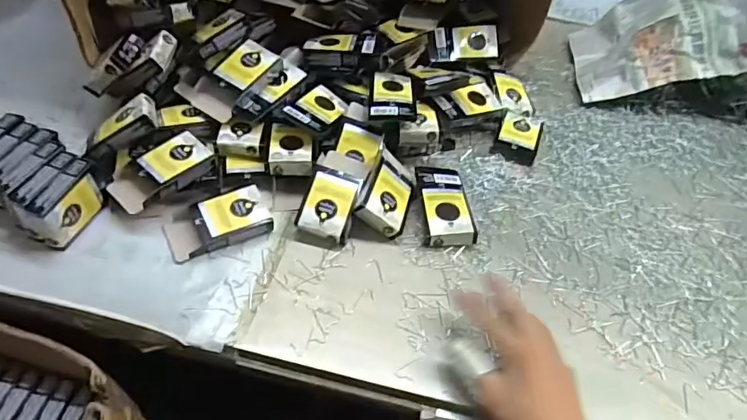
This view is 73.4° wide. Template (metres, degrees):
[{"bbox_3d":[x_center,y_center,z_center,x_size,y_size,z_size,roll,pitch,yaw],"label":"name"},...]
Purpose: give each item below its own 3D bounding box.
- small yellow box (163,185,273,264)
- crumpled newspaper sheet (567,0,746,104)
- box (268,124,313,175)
[{"bbox_3d":[-0.156,0.013,0.503,0.099,0.025,0.051,-19,54,-22],"label":"small yellow box"},{"bbox_3d":[0.411,-0.251,0.699,0.258,0.061,0.179,-18,62,28],"label":"crumpled newspaper sheet"},{"bbox_3d":[-0.090,-0.068,0.550,0.045,0.020,0.066,-1,49,-8],"label":"box"}]

